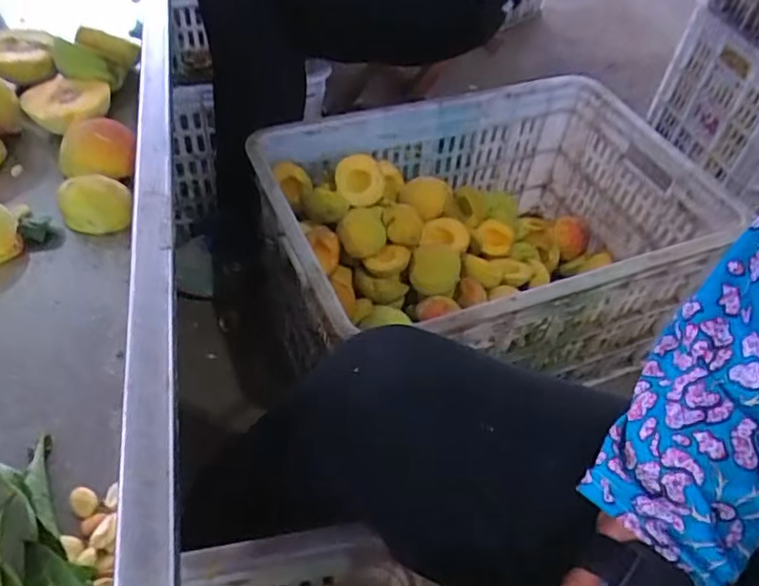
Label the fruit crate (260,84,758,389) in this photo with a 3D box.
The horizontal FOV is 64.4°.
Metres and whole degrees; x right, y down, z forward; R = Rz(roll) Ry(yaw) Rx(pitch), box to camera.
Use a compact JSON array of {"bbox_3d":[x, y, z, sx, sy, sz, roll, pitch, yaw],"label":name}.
[{"bbox_3d":[0.141,-0.075,0.832,0.565,0.256,0.388,-17,52,-20],"label":"fruit crate"}]

